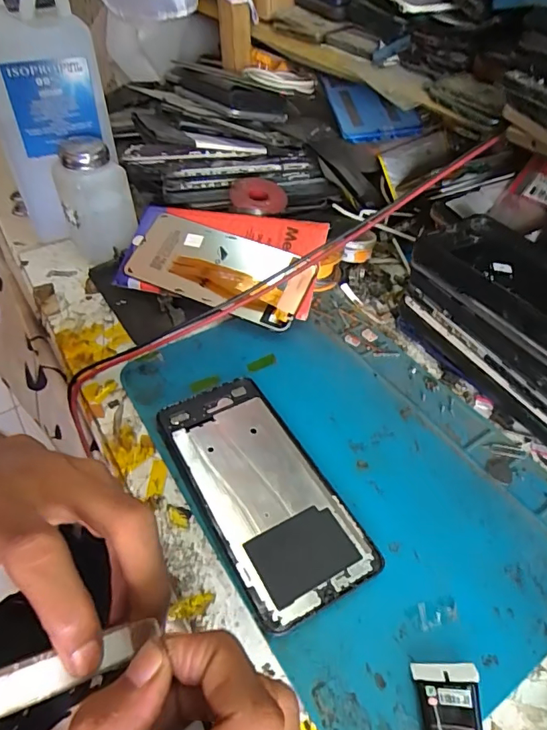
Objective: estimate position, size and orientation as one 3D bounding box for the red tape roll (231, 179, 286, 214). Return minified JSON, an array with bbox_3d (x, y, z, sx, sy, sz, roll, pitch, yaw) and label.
[{"bbox_3d":[-0.014,-0.157,0.448,0.052,0.014,0.045,3,47,5],"label":"red tape roll"}]

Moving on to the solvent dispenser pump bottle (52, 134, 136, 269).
[{"bbox_3d":[-0.163,-0.149,0.447,0.062,0.098,0.056,-20,50,-16],"label":"solvent dispenser pump bottle"}]

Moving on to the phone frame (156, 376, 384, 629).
[{"bbox_3d":[-0.009,0.073,0.294,0.073,0.008,0.159,-24,51,-20],"label":"phone frame"}]

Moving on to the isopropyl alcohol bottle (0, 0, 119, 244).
[{"bbox_3d":[-0.202,-0.219,0.439,0.103,0.204,0.072,-21,50,-17],"label":"isopropyl alcohol bottle"}]

